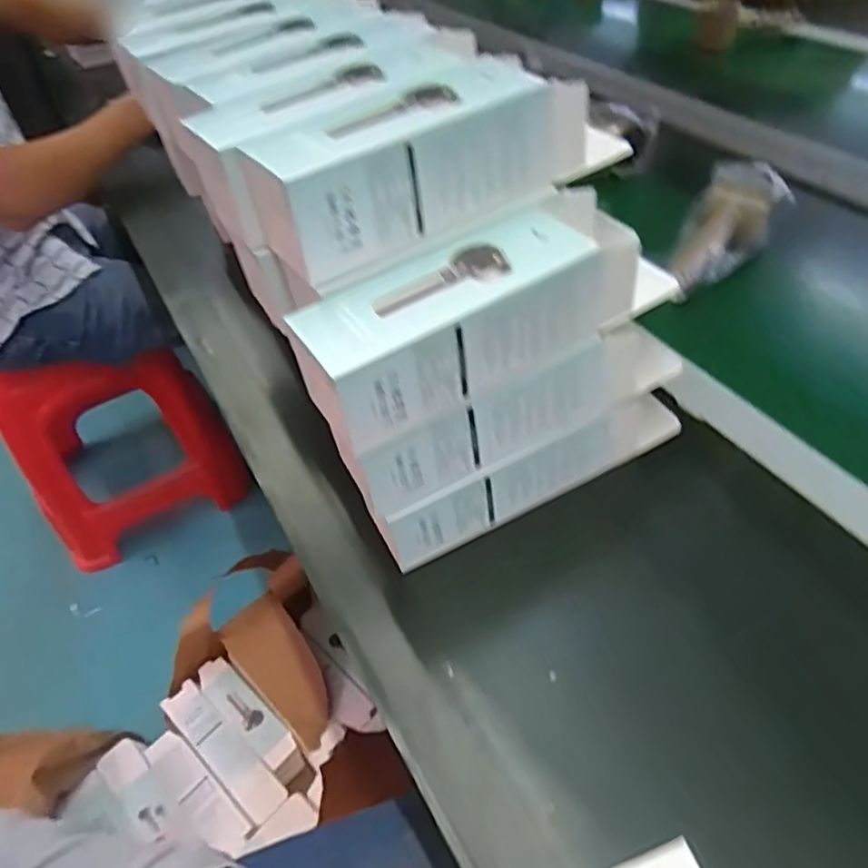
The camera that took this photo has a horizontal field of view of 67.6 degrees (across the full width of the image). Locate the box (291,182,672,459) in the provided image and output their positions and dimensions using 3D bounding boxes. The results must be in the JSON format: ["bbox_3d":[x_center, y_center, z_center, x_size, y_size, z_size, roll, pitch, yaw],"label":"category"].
[{"bbox_3d":[0.030,-0.074,0.366,0.223,0.061,0.071,-26,50,-18],"label":"box"}]

